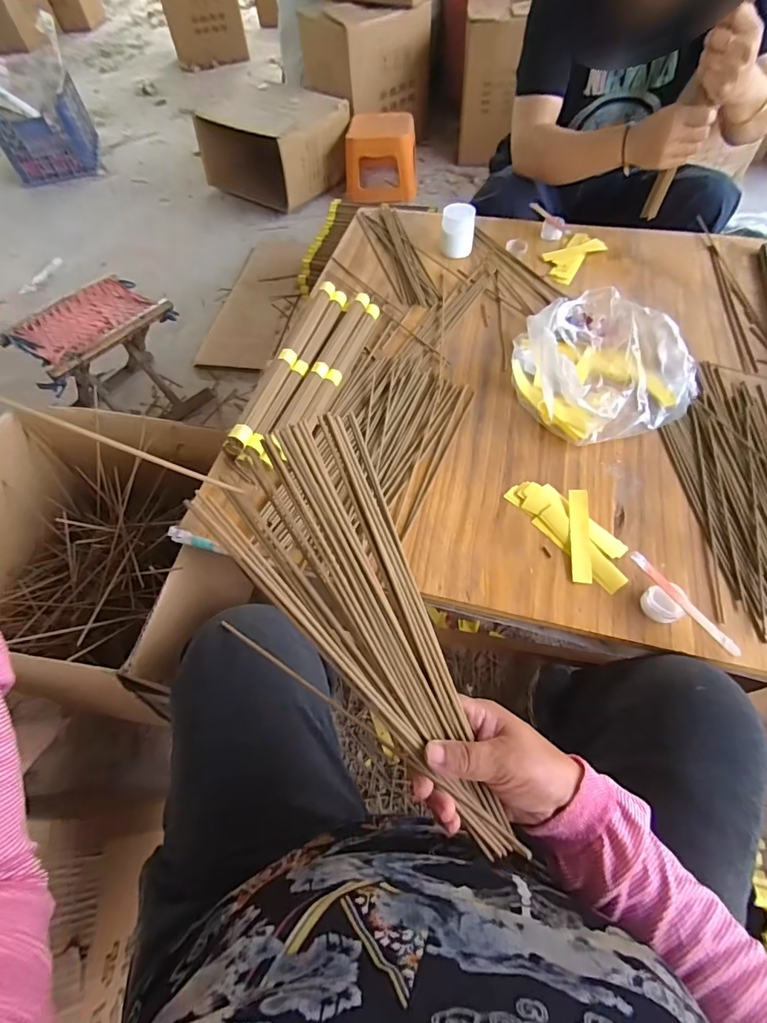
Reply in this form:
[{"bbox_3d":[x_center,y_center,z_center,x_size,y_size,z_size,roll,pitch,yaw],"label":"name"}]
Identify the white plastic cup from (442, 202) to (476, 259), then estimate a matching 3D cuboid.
[{"bbox_3d":[0.130,-0.488,0.786,0.055,0.066,0.050,3,59,6],"label":"white plastic cup"}]

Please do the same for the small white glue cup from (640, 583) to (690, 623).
[{"bbox_3d":[0.281,0.092,0.451,0.033,0.029,0.032,-2,59,3],"label":"small white glue cup"}]

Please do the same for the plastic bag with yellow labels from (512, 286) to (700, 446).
[{"bbox_3d":[0.284,-0.202,0.587,0.209,0.097,0.207,-21,60,-9],"label":"plastic bag with yellow labels"}]

